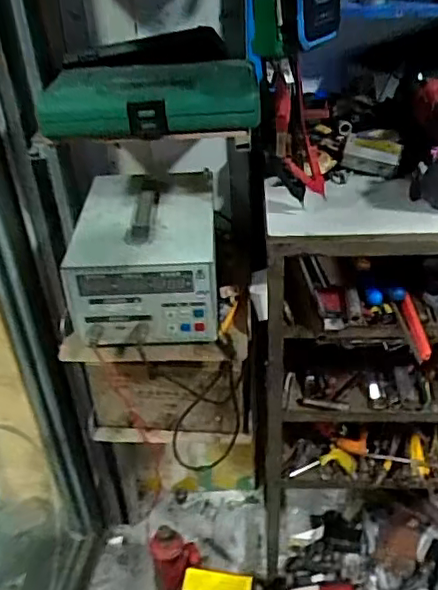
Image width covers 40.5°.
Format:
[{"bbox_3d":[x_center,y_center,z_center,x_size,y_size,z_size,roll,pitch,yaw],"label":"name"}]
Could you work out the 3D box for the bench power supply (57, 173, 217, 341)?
[{"bbox_3d":[-0.106,-0.081,0.942,0.207,0.147,0.305,-2,35,2],"label":"bench power supply"}]

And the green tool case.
[{"bbox_3d":[-0.091,-0.275,0.814,0.287,0.067,0.148,-2,35,1],"label":"green tool case"}]

